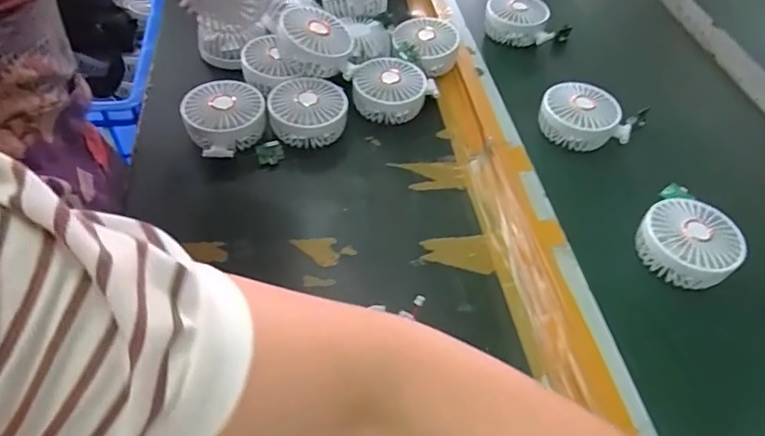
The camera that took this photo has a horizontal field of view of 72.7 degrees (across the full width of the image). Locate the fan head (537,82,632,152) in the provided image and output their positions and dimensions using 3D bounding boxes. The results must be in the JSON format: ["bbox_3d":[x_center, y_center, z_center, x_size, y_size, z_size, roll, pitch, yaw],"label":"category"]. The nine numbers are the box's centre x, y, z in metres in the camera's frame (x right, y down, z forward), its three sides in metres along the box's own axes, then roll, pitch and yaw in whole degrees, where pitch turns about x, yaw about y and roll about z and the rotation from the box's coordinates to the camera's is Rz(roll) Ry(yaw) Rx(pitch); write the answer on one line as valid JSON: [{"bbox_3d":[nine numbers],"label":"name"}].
[{"bbox_3d":[0.234,-0.117,0.620,0.083,0.051,0.086,1,49,-1],"label":"fan head"}]

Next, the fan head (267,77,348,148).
[{"bbox_3d":[-0.085,-0.120,0.598,0.086,0.047,0.080,-7,50,-8],"label":"fan head"}]

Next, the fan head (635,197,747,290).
[{"bbox_3d":[0.296,0.023,0.502,0.081,0.037,0.084,1,49,-1],"label":"fan head"}]

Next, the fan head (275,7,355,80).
[{"bbox_3d":[-0.080,-0.210,0.615,0.077,0.042,0.088,-15,63,-23],"label":"fan head"}]

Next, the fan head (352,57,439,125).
[{"bbox_3d":[0.011,-0.154,0.635,0.087,0.048,0.091,25,53,18],"label":"fan head"}]

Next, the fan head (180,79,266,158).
[{"bbox_3d":[-0.177,-0.112,0.577,0.081,0.035,0.093,24,53,17],"label":"fan head"}]

